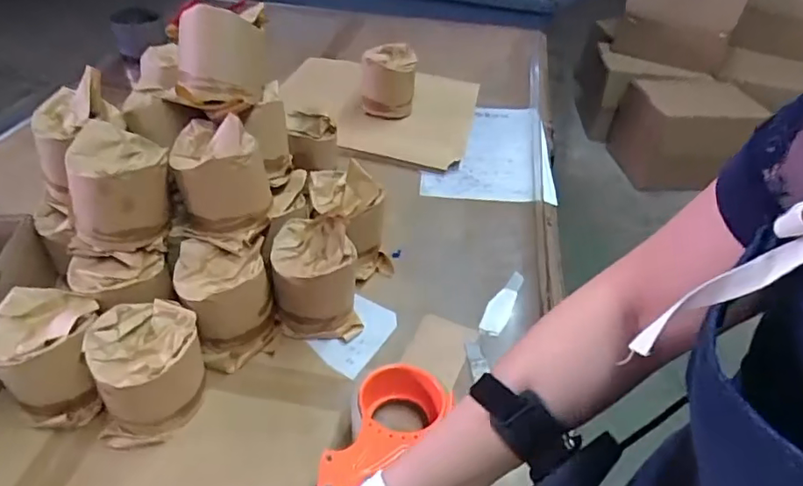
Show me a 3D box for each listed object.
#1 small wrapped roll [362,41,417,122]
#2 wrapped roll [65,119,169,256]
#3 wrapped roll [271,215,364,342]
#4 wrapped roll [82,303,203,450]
[{"bbox_3d":[-0.023,-0.298,1.013,0.095,0.102,0.091,4,42,-2],"label":"small wrapped roll"},{"bbox_3d":[-0.296,-0.053,0.587,0.095,0.105,0.099,3,42,-2],"label":"wrapped roll"},{"bbox_3d":[-0.098,0.037,0.620,0.090,0.104,0.092,-5,43,-11],"label":"wrapped roll"},{"bbox_3d":[-0.242,0.119,0.529,0.095,0.091,0.093,-11,44,-17],"label":"wrapped roll"}]

